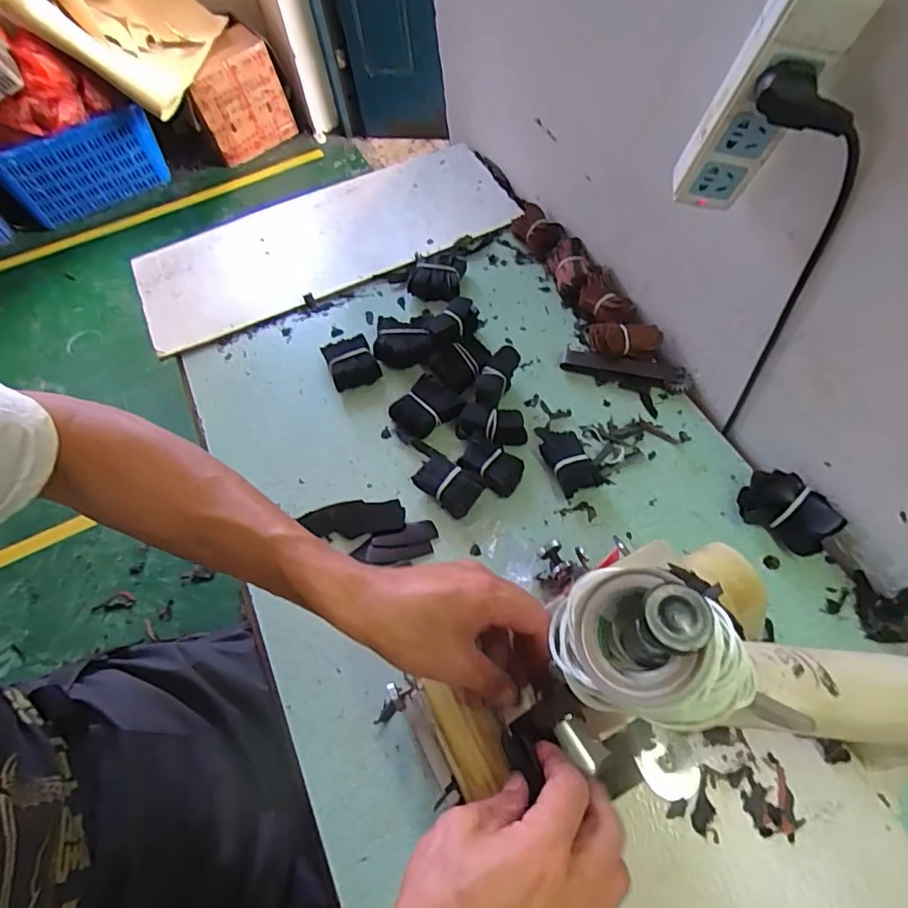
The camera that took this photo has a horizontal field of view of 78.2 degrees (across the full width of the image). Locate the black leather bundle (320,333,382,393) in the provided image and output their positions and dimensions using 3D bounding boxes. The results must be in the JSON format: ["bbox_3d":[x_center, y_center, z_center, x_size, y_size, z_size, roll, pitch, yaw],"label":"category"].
[{"bbox_3d":[-0.130,-0.117,0.705,0.058,0.026,0.062,-22,60,-9],"label":"black leather bundle"}]

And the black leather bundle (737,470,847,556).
[{"bbox_3d":[0.331,0.056,0.557,0.084,0.053,0.061,35,67,22],"label":"black leather bundle"}]

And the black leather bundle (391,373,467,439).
[{"bbox_3d":[-0.033,-0.051,0.651,0.072,0.034,0.059,-32,62,-15],"label":"black leather bundle"}]

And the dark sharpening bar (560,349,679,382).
[{"bbox_3d":[0.199,-0.104,0.675,0.131,0.023,0.020,11,60,11],"label":"dark sharpening bar"}]

